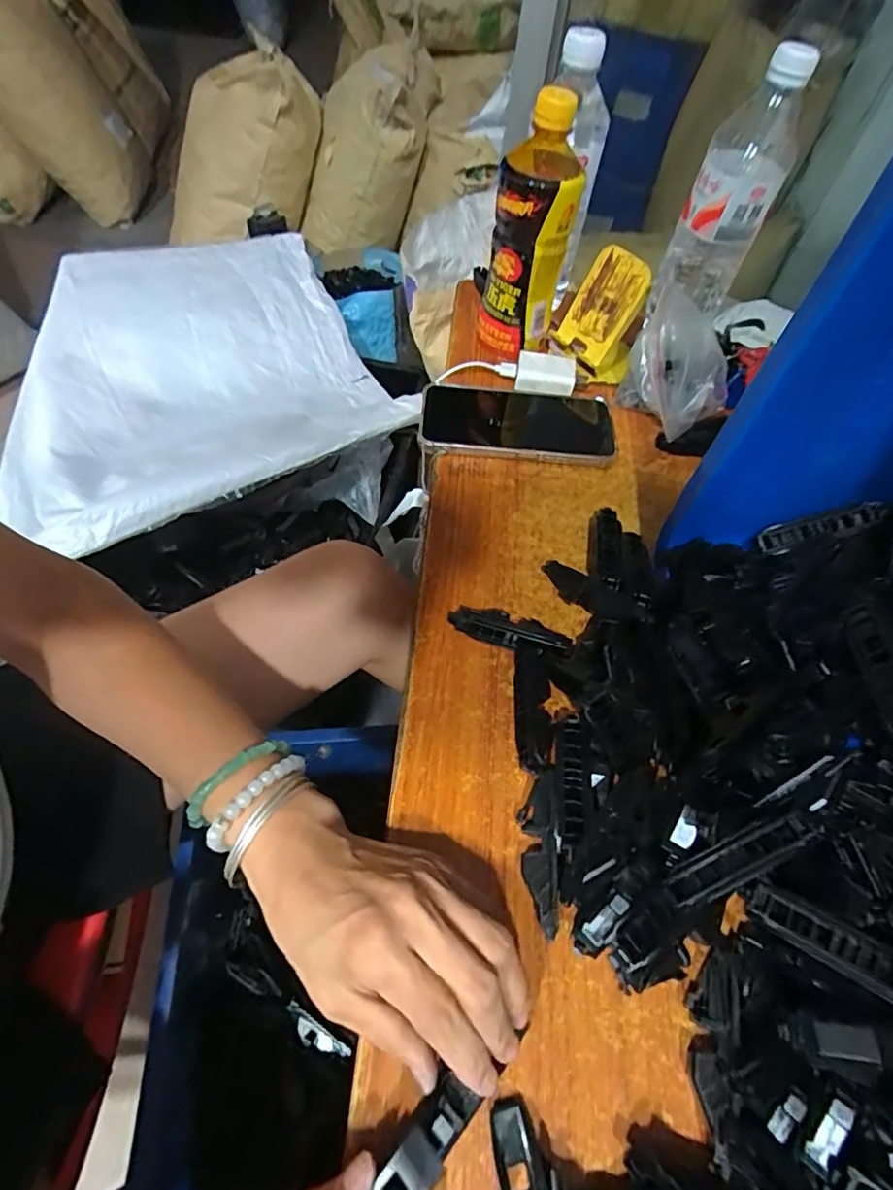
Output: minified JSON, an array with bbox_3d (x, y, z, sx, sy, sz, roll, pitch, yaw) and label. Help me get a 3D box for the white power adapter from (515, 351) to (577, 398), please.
[{"bbox_3d":[0.091,-0.205,0.503,0.053,0.019,0.041,6,56,3],"label":"white power adapter"}]

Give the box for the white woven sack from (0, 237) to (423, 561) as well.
[{"bbox_3d":[-0.317,-0.314,0.777,0.444,0.153,0.485,-13,58,-14],"label":"white woven sack"}]

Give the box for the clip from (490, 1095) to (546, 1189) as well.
[{"bbox_3d":[0.029,0.235,0.225,0.018,0.007,0.043,-5,57,-9],"label":"clip"}]

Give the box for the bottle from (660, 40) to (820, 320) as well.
[{"bbox_3d":[0.250,-0.347,0.483,0.070,0.188,0.078,21,57,8],"label":"bottle"}]

